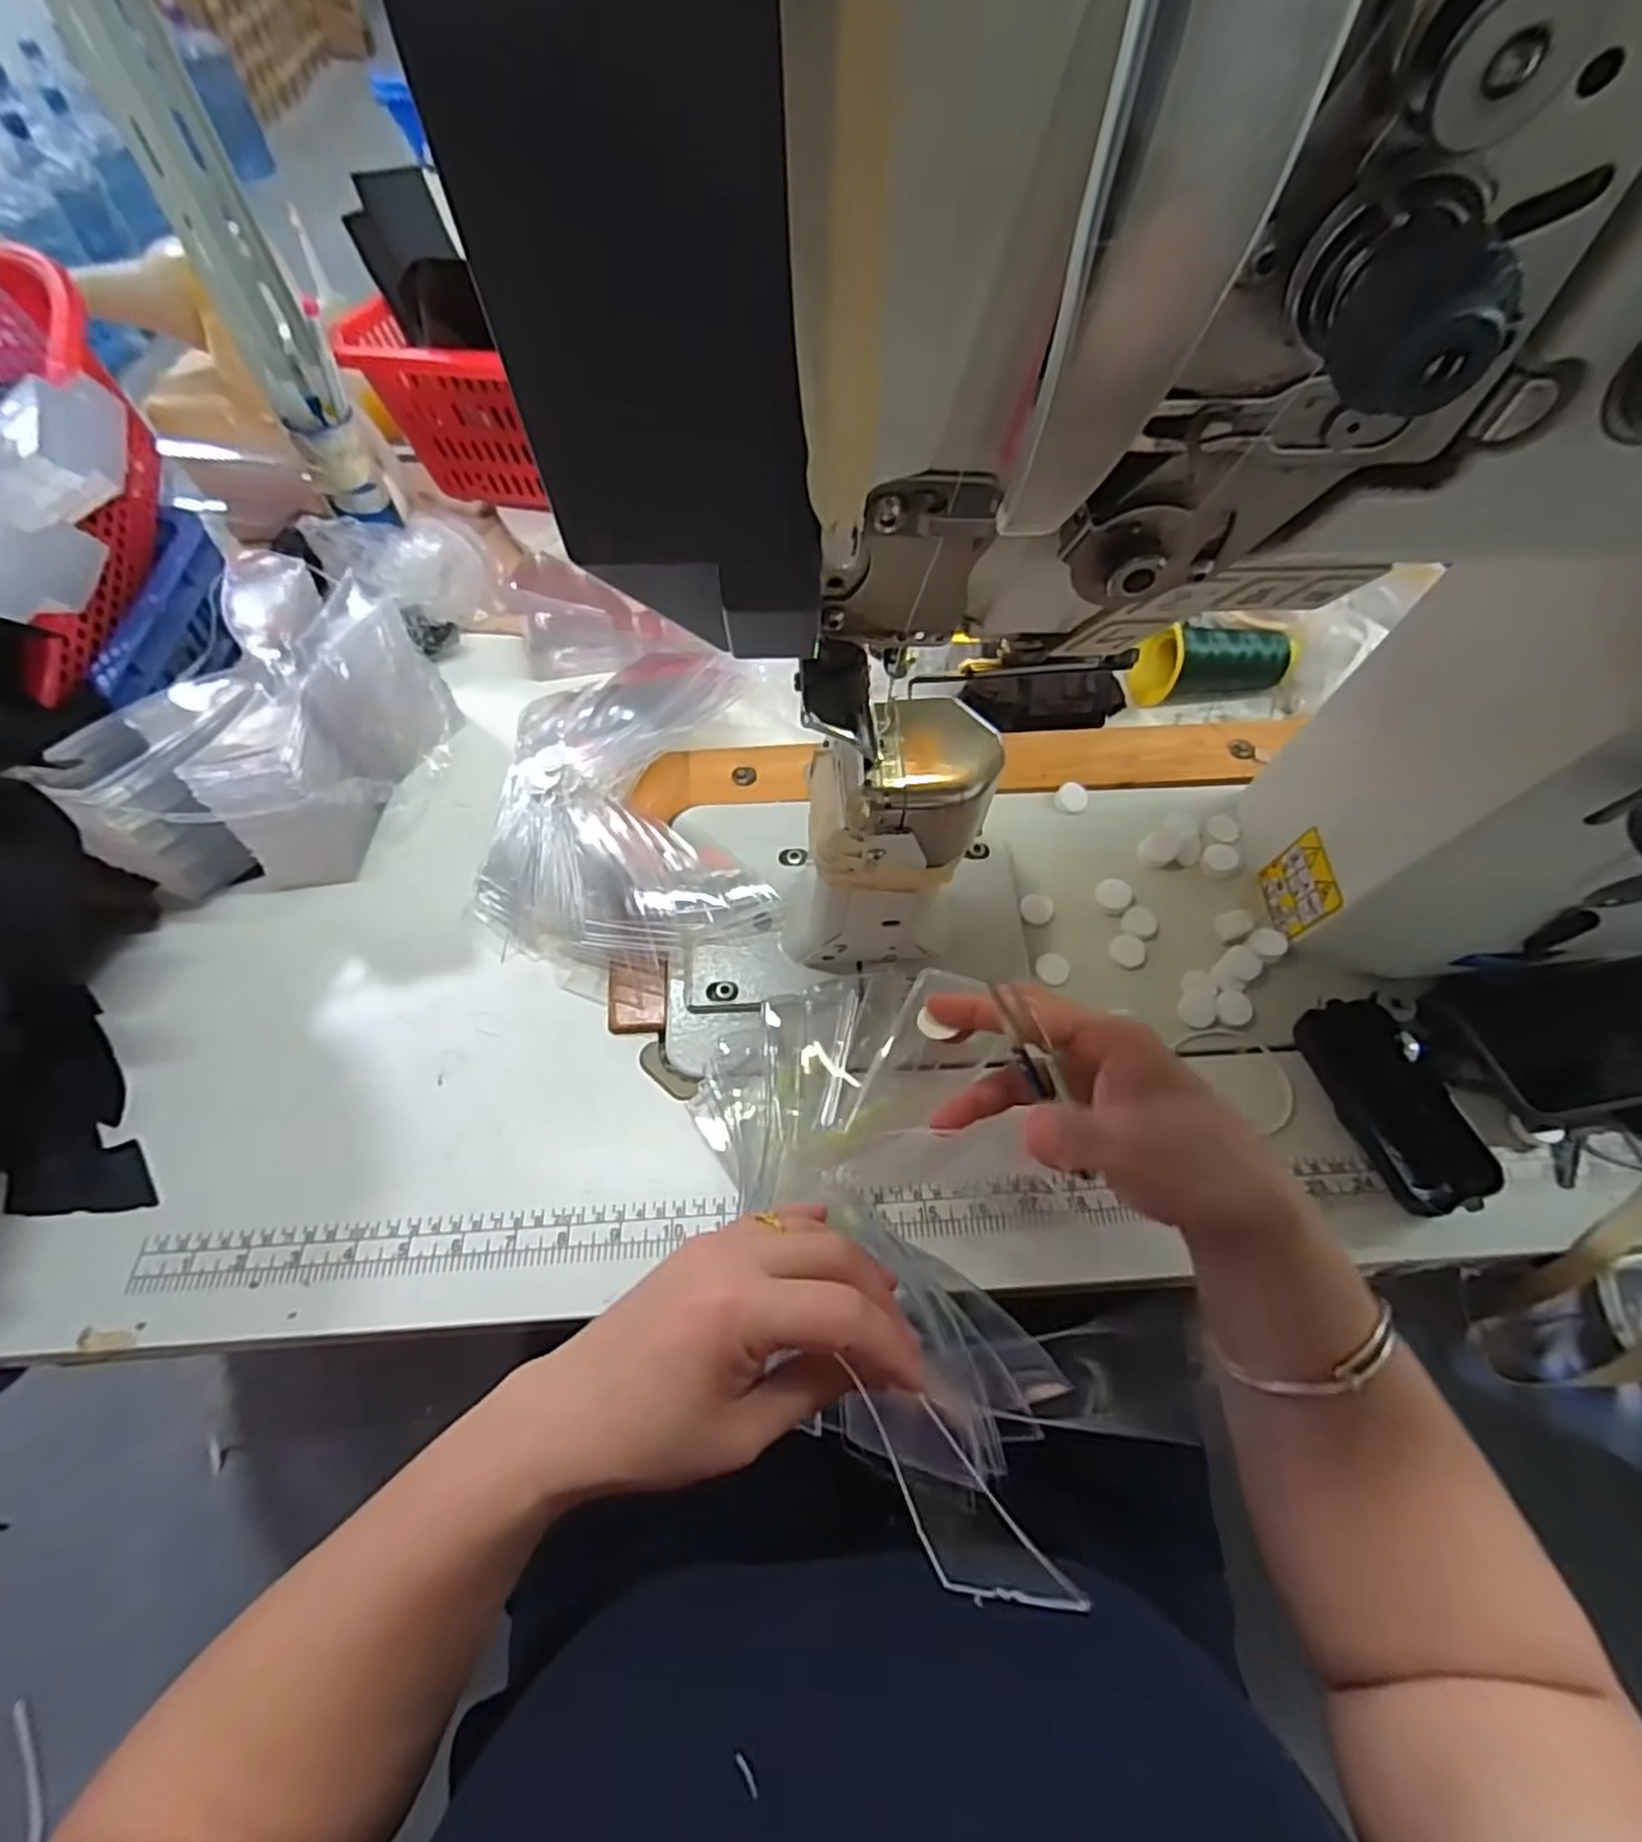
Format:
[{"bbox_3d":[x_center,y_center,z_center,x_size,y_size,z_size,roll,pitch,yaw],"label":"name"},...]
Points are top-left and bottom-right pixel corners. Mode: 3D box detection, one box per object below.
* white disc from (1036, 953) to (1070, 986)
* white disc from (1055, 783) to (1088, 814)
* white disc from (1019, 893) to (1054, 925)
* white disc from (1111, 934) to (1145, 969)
[{"bbox_3d":[0.139,0.029,0.462,0.019,0.004,0.019,1,59,-1],"label":"white disc"},{"bbox_3d":[0.166,-0.082,0.507,0.020,0.004,0.023,36,65,19],"label":"white disc"},{"bbox_3d":[0.133,-0.008,0.473,0.021,0.004,0.021,1,59,-1],"label":"white disc"},{"bbox_3d":[0.185,0.017,0.463,0.021,0.004,0.020,1,59,-1],"label":"white disc"}]

